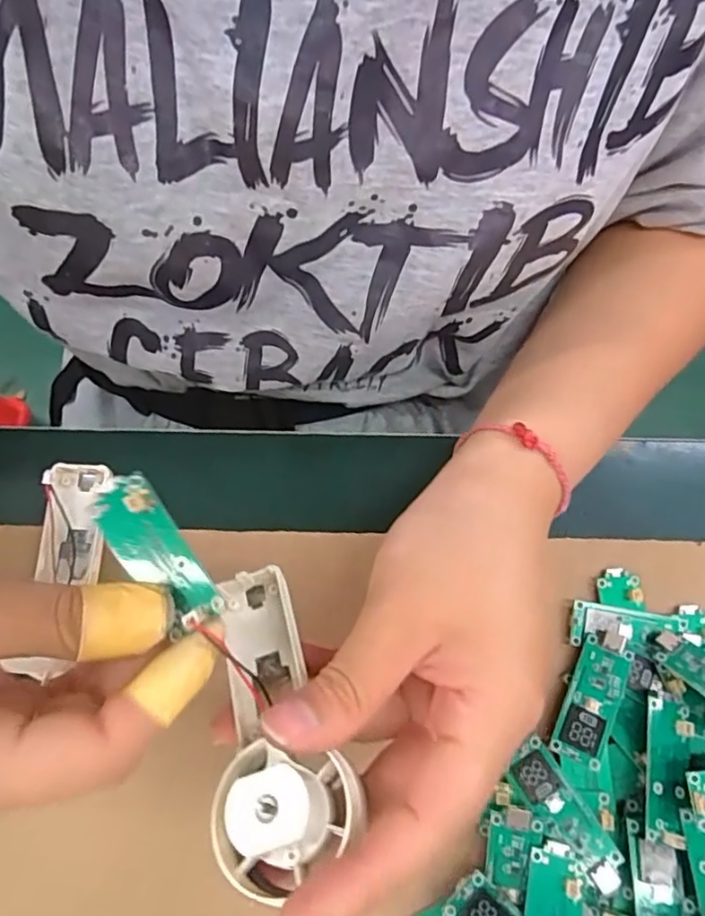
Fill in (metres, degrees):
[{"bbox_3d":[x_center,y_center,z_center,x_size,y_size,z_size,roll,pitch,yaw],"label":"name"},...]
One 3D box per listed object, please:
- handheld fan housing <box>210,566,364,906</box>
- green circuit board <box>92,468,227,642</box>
[{"bbox_3d":[-0.023,0.076,0.178,0.036,0.027,0.093,-14,35,-4],"label":"handheld fan housing"},{"bbox_3d":[-0.057,0.027,0.174,0.019,0.006,0.048,-38,82,-10],"label":"green circuit board"}]

